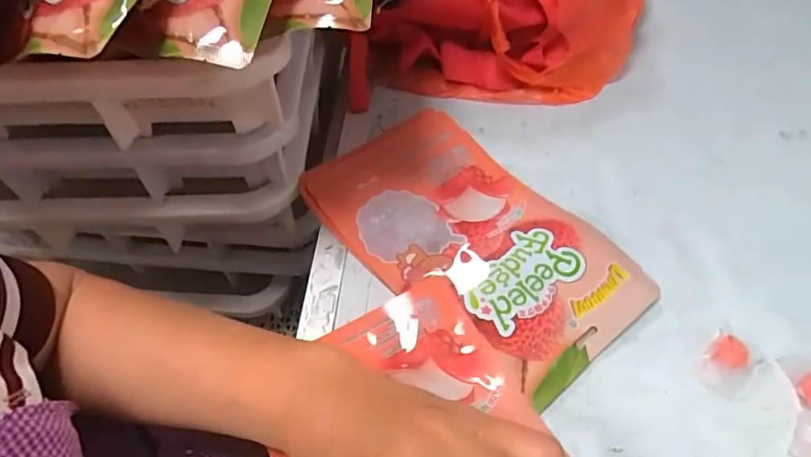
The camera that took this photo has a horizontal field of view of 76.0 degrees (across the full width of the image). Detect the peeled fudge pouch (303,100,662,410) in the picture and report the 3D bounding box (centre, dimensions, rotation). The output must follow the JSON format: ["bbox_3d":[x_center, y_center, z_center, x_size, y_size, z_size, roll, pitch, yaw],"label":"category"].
[{"bbox_3d":[0.051,0.004,0.412,0.152,0.022,0.261,-36,62,-25],"label":"peeled fudge pouch"}]

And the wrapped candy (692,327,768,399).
[{"bbox_3d":[0.220,0.094,0.355,0.045,0.014,0.033,-37,62,-26],"label":"wrapped candy"}]

